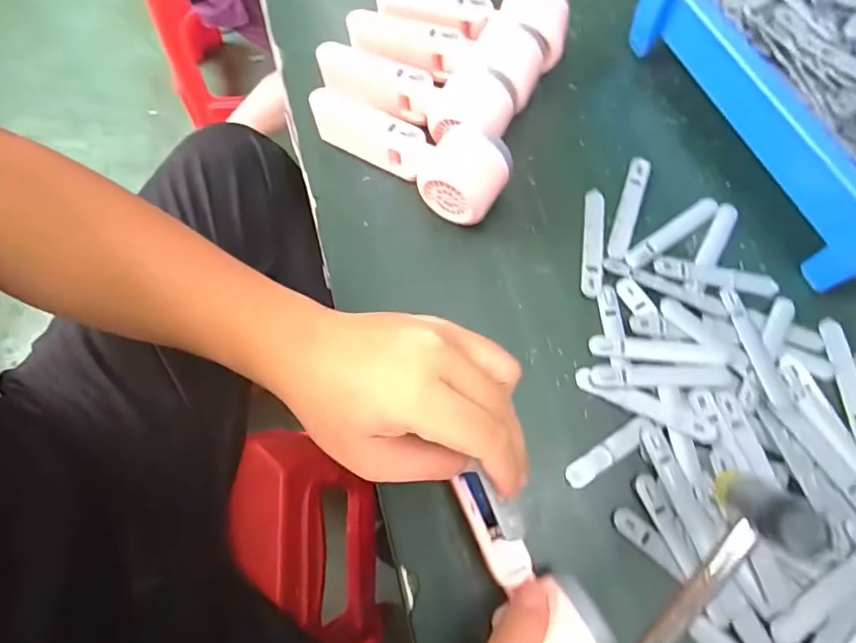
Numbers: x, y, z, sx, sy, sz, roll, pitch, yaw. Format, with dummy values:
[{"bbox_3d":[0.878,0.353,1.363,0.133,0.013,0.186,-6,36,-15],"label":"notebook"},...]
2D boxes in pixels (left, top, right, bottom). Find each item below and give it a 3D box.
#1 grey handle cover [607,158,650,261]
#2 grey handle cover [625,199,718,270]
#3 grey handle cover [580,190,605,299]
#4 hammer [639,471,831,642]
[{"bbox_3d":[0.163,-0.093,0.414,0.017,0.005,0.094,20,71,6],"label":"grey handle cover"},{"bbox_3d":[0.196,-0.072,0.410,0.096,0.004,0.016,-33,74,-12],"label":"grey handle cover"},{"bbox_3d":[0.130,-0.062,0.402,0.017,0.004,0.094,8,71,2],"label":"grey handle cover"},{"bbox_3d":[0.115,0.147,0.246,0.034,0.027,0.171,38,96,12],"label":"hammer"}]

